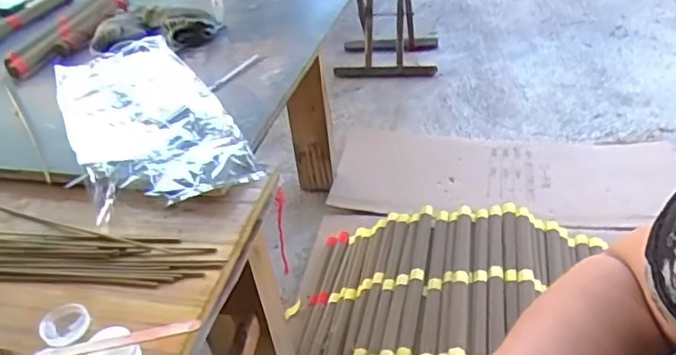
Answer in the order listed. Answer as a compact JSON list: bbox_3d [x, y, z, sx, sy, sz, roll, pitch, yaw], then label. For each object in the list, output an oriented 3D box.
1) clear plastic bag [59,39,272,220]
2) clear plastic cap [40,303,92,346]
[{"bbox_3d":[-0.246,-0.079,0.711,0.173,0.040,0.394,-21,39,-19],"label":"clear plastic bag"},{"bbox_3d":[-0.228,0.123,0.473,0.046,0.008,0.038,25,47,35],"label":"clear plastic cap"}]

